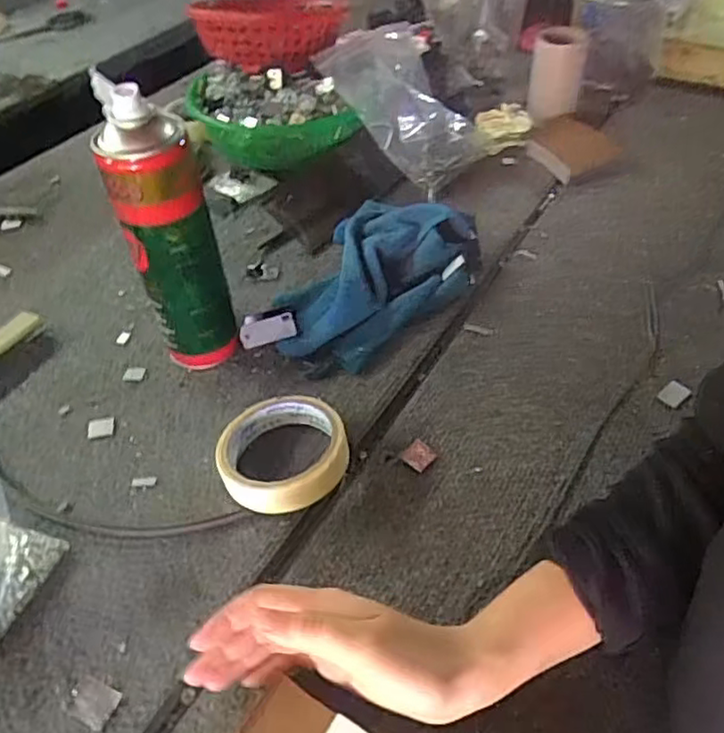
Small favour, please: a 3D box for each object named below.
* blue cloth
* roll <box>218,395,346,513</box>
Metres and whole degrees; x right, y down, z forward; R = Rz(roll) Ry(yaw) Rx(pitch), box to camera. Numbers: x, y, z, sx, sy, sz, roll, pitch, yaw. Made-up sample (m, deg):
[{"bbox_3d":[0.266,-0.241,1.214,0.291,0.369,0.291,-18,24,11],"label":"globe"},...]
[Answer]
[{"bbox_3d":[0.013,-0.085,0.601,0.145,0.047,0.227,19,50,20],"label":"blue cloth"},{"bbox_3d":[-0.056,0.064,0.467,0.090,0.036,0.091,-2,46,2],"label":"roll"}]

